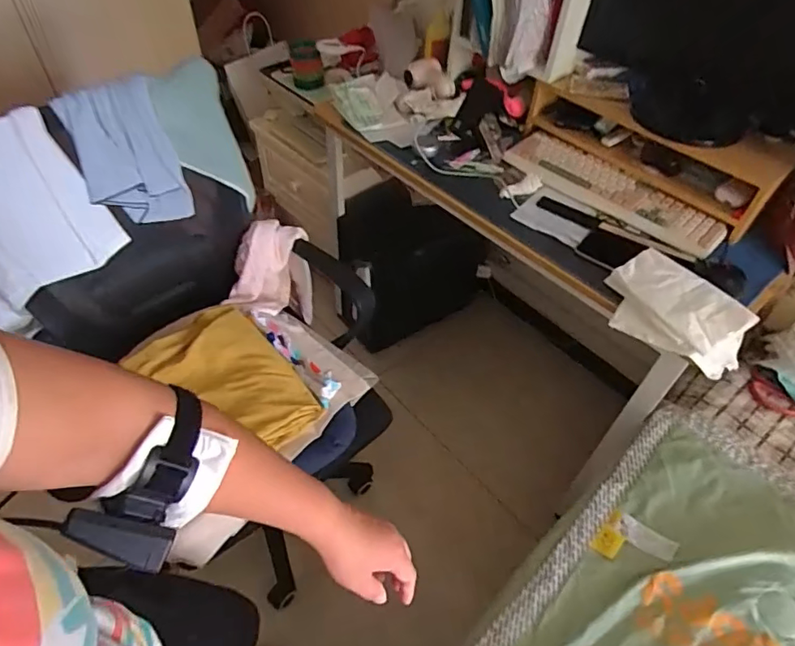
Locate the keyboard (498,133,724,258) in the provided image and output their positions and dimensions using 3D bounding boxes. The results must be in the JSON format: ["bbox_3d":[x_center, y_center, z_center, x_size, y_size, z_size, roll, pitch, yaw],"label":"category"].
[{"bbox_3d":[0.403,-0.254,1.005,0.147,0.026,0.430,-35,61,-27],"label":"keyboard"}]

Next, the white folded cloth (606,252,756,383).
[{"bbox_3d":[0.427,-0.021,0.804,0.204,0.063,0.125,33,55,24],"label":"white folded cloth"}]

